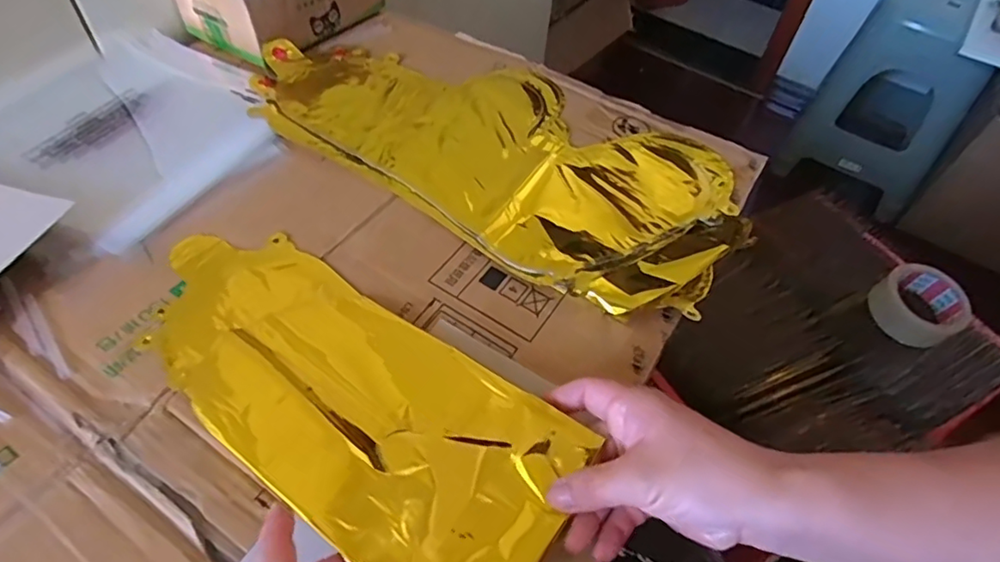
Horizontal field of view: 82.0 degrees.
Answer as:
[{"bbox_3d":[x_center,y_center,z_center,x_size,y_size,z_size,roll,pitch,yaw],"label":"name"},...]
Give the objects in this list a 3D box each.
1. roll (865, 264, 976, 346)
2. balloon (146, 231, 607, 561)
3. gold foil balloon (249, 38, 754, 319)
[{"bbox_3d":[0.530,0.030,0.725,0.102,0.056,0.096,2,52,-3],"label":"roll"},{"bbox_3d":[-0.103,0.063,0.360,0.321,0.015,0.130,32,56,23],"label":"balloon"},{"bbox_3d":[-0.012,-0.130,0.522,0.454,0.016,0.223,28,55,17],"label":"gold foil balloon"}]

